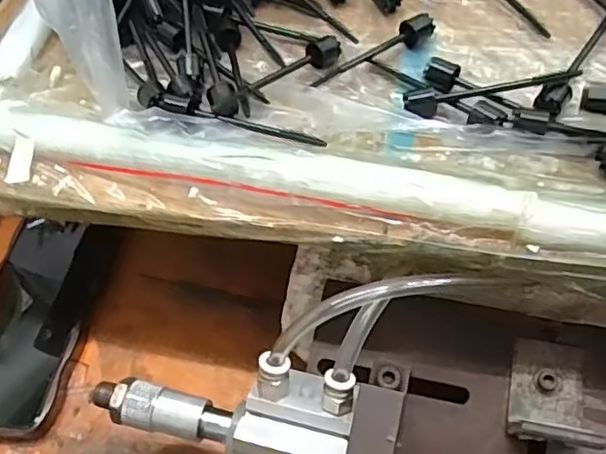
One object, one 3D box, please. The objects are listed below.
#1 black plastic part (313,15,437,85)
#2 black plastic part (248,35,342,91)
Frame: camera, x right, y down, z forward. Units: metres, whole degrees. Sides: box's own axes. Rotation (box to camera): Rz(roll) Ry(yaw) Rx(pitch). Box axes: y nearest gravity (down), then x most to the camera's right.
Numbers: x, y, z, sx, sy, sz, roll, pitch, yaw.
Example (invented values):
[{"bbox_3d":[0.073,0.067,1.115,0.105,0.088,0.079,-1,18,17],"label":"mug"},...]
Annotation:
[{"bbox_3d":[0.037,-0.097,0.342,0.080,0.013,0.012,-29,57,-14],"label":"black plastic part"},{"bbox_3d":[-0.004,-0.088,0.340,0.059,0.010,0.013,-30,57,-15],"label":"black plastic part"}]

